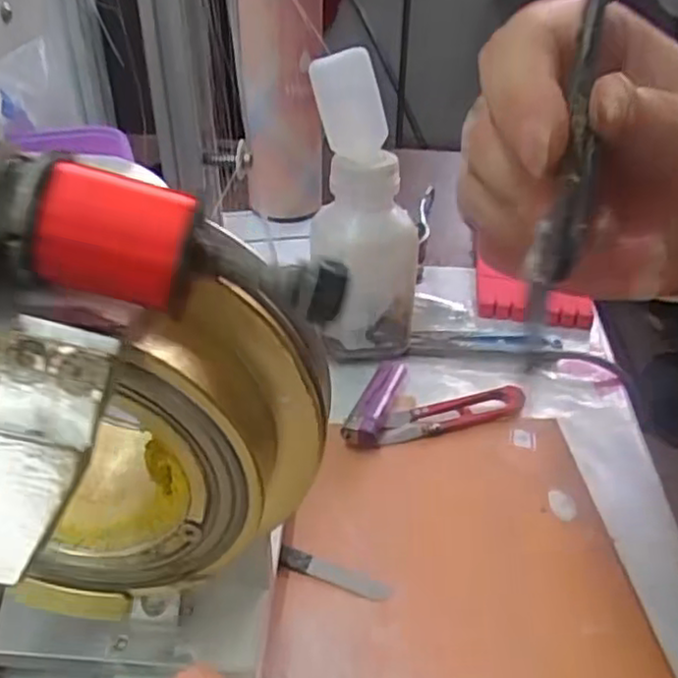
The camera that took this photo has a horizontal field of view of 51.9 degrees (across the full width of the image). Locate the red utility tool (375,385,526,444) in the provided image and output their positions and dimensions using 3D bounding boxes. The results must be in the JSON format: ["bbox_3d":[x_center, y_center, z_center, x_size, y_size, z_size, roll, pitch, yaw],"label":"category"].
[{"bbox_3d":[0.066,0.043,0.404,0.091,0.011,0.021,-9,37,-15],"label":"red utility tool"}]

